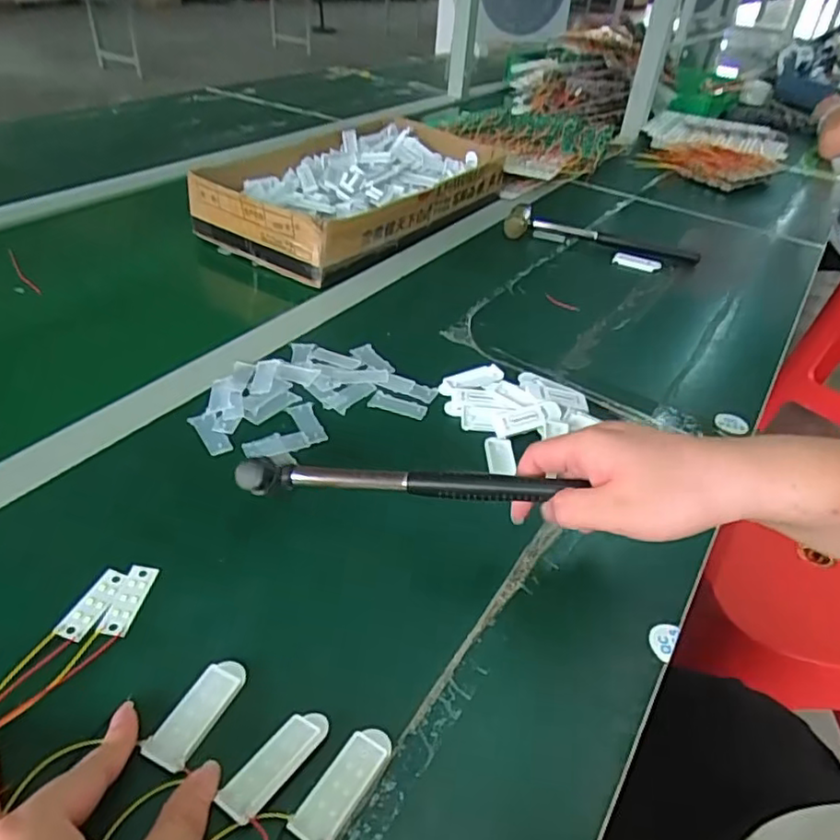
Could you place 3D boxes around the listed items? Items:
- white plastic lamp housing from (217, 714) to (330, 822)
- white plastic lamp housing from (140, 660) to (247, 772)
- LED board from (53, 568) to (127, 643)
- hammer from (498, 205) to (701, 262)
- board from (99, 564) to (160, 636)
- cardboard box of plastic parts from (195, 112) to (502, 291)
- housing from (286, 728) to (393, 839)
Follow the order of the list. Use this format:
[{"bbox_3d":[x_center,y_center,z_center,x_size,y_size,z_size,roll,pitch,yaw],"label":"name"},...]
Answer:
[{"bbox_3d":[-0.068,0.161,0.294,0.022,0.007,0.056,29,44,27],"label":"white plastic lamp housing"},{"bbox_3d":[-0.112,0.146,0.313,0.024,0.004,0.056,20,40,18],"label":"white plastic lamp housing"},{"bbox_3d":[-0.187,0.104,0.356,0.016,0.004,0.046,15,39,11],"label":"LED board"},{"bbox_3d":[0.240,-0.247,0.833,0.253,0.034,0.055,9,38,5],"label":"hammer"},{"bbox_3d":[-0.170,0.104,0.363,0.017,0.004,0.045,8,38,3],"label":"board"},{"bbox_3d":[-0.078,-0.316,0.843,0.240,0.080,0.430,27,43,25],"label":"cardboard box of plastic parts"},{"bbox_3d":[-0.036,0.170,0.291,0.022,0.004,0.057,25,42,23],"label":"housing"}]

